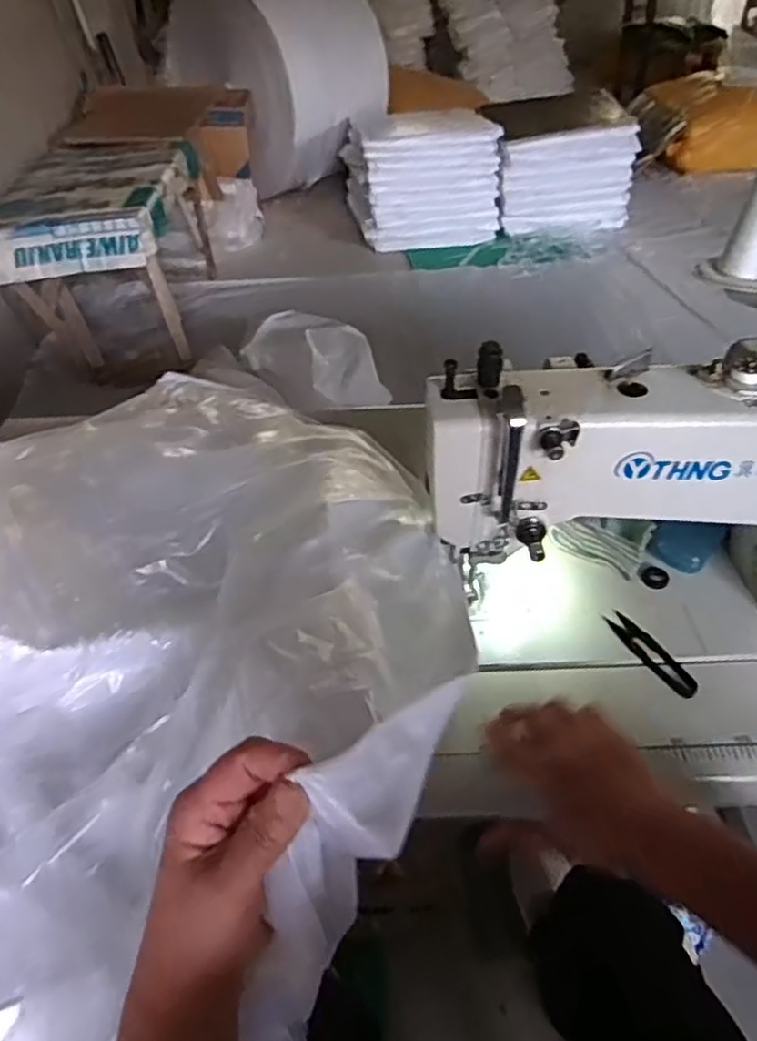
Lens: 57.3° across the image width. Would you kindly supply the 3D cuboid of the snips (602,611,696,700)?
[{"bbox_3d":[0.239,0.116,0.610,0.025,0.007,0.099,-21,48,-18],"label":"snips"}]

